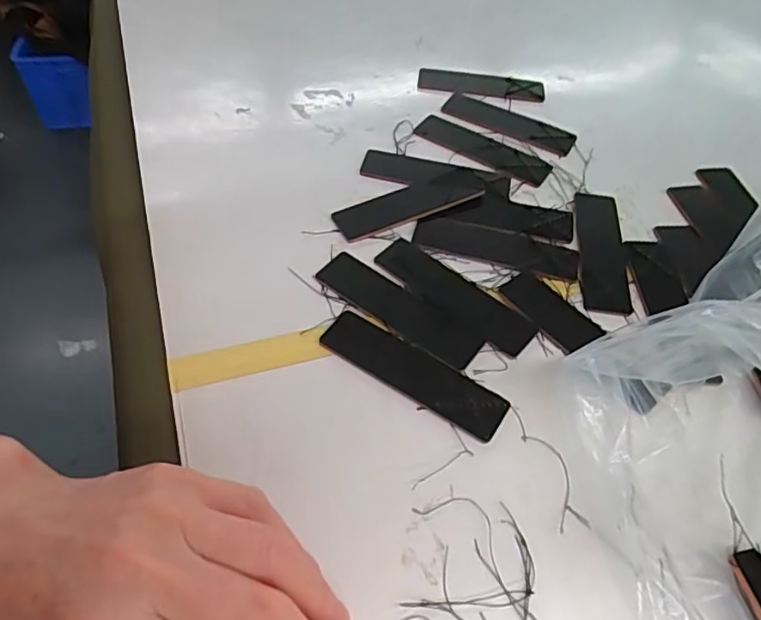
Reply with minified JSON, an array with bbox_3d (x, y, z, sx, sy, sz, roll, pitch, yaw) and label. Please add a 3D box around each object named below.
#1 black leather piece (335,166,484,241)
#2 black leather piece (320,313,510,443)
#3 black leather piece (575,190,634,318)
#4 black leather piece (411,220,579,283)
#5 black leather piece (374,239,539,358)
[{"bbox_3d":[0.019,-0.066,0.352,0.100,0.004,0.029,-24,57,-21],"label":"black leather piece"},{"bbox_3d":[0.015,0.029,0.274,0.093,0.004,0.027,27,55,17],"label":"black leather piece"},{"bbox_3d":[0.129,-0.036,0.338,0.027,0.004,0.102,8,48,4],"label":"black leather piece"},{"bbox_3d":[0.066,-0.036,0.333,0.093,0.004,0.030,12,52,6],"label":"black leather piece"},{"bbox_3d":[0.039,-0.009,0.307,0.092,0.004,0.029,37,58,23],"label":"black leather piece"}]

